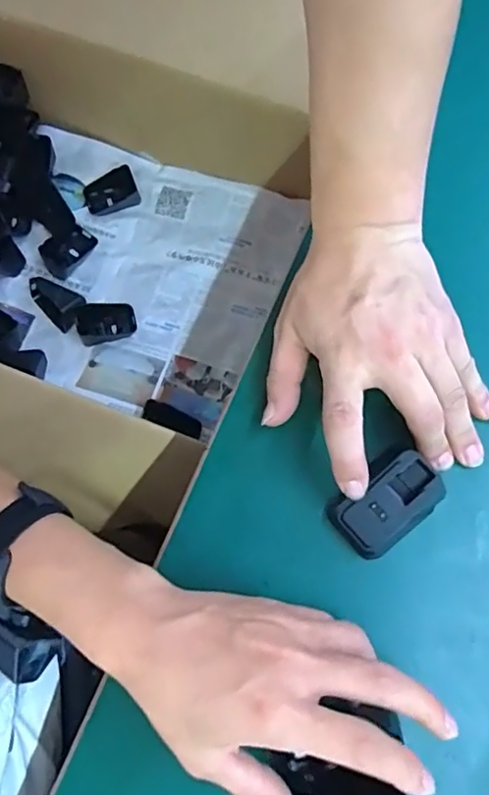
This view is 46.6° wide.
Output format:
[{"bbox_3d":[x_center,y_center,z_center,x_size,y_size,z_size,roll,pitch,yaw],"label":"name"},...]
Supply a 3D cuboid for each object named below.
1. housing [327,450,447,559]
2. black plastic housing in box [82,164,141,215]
[{"bbox_3d":[0.086,0.063,0.336,0.061,0.040,0.042,-39,75,-10],"label":"housing"},{"bbox_3d":[-0.167,-0.257,0.711,0.066,0.032,0.048,-19,73,-4],"label":"black plastic housing in box"}]

